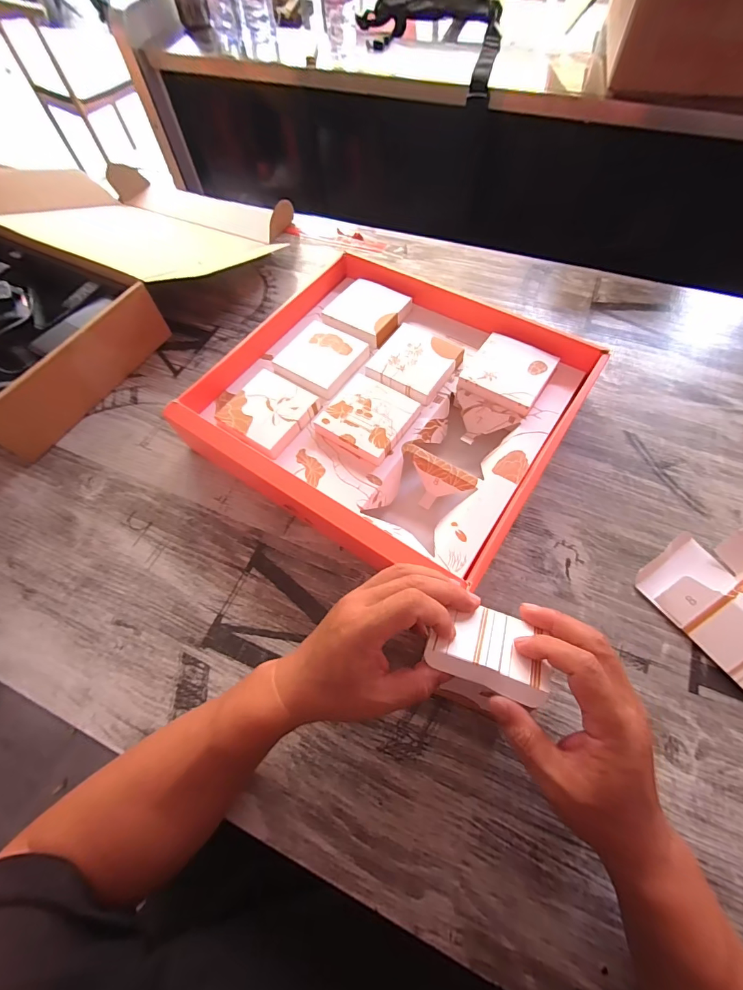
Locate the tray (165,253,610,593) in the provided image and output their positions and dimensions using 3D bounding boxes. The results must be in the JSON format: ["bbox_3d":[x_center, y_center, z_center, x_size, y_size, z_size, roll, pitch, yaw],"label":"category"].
[{"bbox_3d":[0.022,-0.112,0.476,0.371,0.068,0.337,30,68,18],"label":"tray"}]

